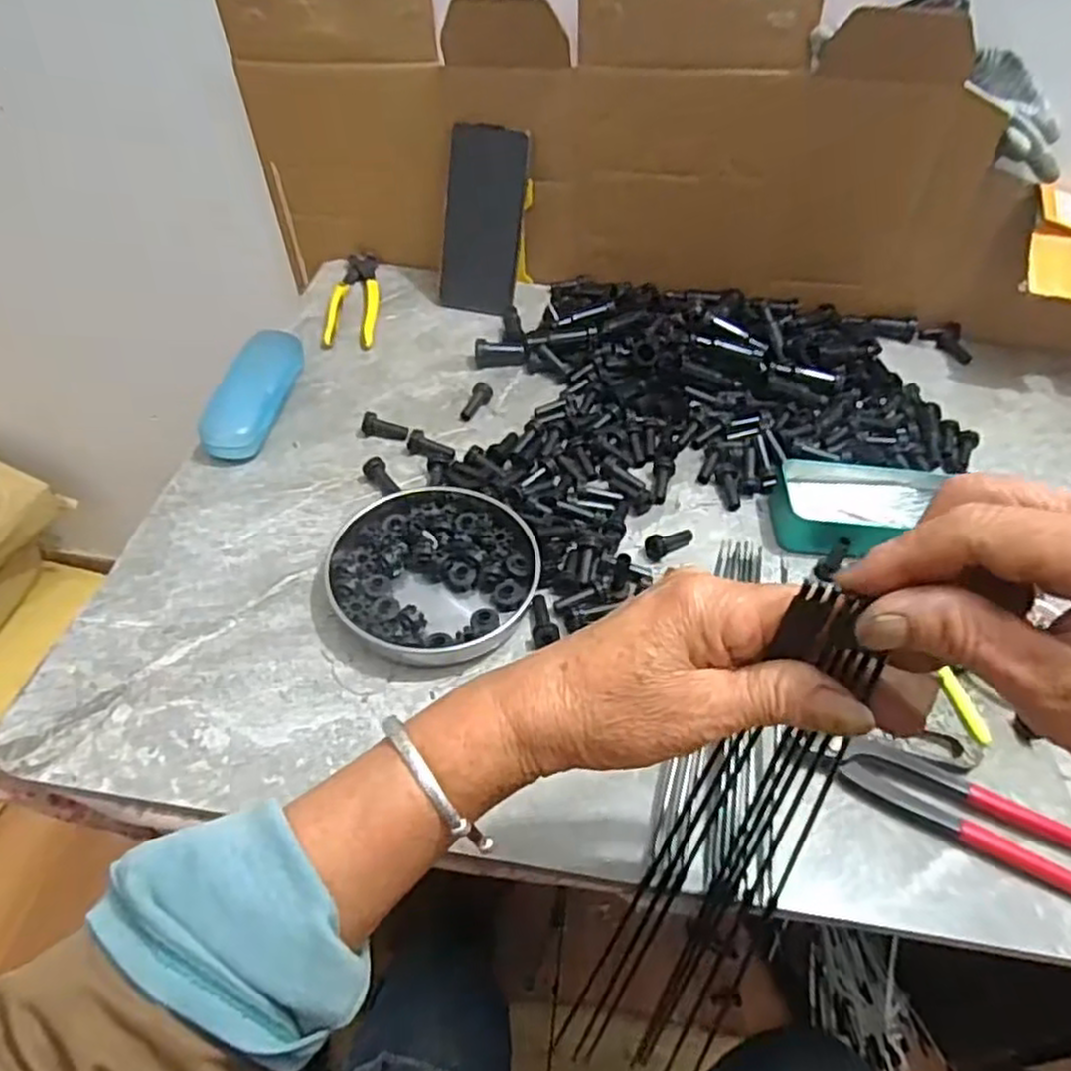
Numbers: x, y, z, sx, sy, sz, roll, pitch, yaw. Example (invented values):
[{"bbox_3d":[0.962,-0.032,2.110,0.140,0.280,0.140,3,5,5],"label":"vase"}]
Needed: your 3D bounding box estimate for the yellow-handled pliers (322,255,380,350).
[{"bbox_3d":[-0.180,-0.243,0.749,0.047,0.008,0.180,1,46,-4],"label":"yellow-handled pliers"}]

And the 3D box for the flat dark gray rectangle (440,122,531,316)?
[{"bbox_3d":[-0.051,-0.304,0.721,0.078,0.164,0.011,11,26,6],"label":"flat dark gray rectangle"}]

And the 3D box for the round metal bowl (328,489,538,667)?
[{"bbox_3d":[-0.070,0.023,0.502,0.139,0.024,0.133,2,46,-2],"label":"round metal bowl"}]

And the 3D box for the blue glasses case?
[{"bbox_3d":[-0.229,-0.120,0.615,0.044,0.043,0.144,9,46,4],"label":"blue glasses case"}]

